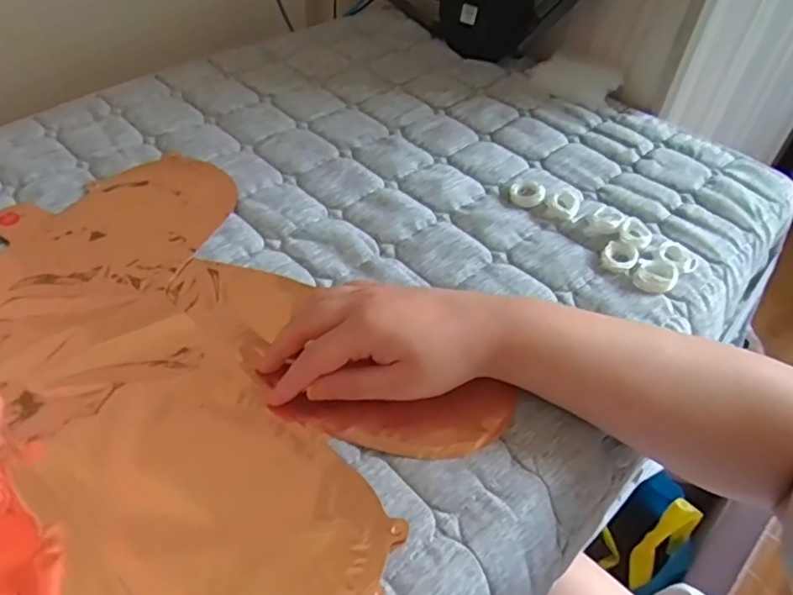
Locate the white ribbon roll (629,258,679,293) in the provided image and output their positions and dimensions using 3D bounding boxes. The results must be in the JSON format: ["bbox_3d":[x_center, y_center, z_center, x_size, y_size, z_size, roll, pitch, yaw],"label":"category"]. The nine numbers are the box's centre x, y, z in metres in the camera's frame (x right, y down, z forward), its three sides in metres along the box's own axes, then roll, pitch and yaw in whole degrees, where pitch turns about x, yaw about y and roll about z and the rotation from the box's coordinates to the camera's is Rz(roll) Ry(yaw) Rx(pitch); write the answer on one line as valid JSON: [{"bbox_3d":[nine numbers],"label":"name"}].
[{"bbox_3d":[0.207,-0.019,0.483,0.034,0.011,0.033,2,48,-2],"label":"white ribbon roll"}]

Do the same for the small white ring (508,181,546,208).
[{"bbox_3d":[0.119,-0.095,0.550,0.031,0.006,0.034,-8,52,10],"label":"small white ring"}]

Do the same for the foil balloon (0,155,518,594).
[{"bbox_3d":[-0.156,0.066,0.385,0.330,0.013,0.440,-28,56,-26],"label":"foil balloon"}]

